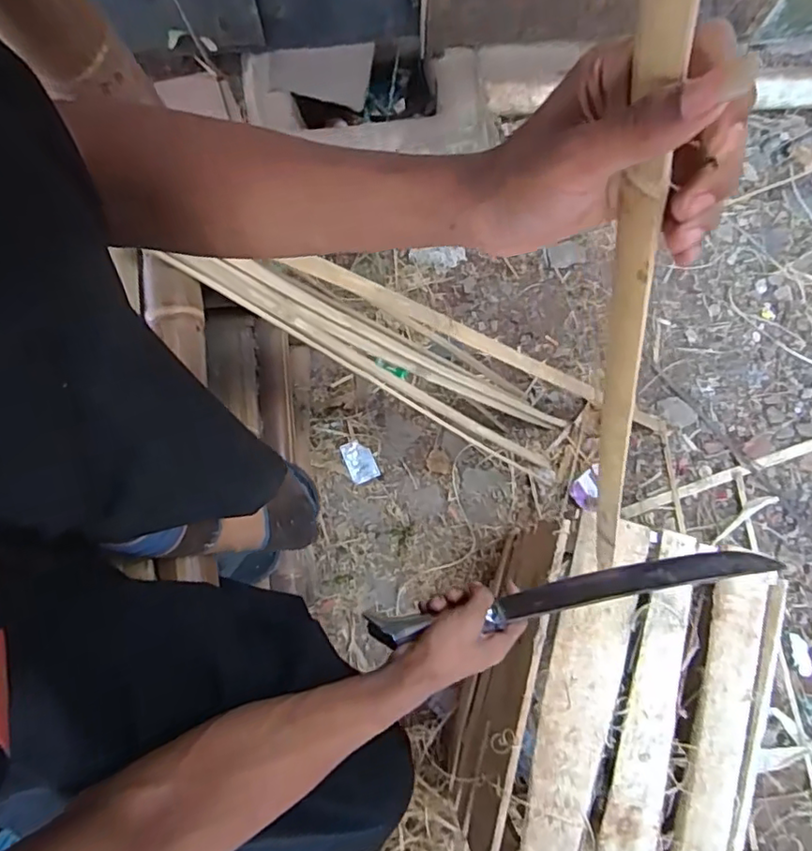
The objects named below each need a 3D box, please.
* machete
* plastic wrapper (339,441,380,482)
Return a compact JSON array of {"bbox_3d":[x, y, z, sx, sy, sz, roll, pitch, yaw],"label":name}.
[{"bbox_3d":[0.163,0.164,0.572,0.398,0.032,0.028,-10,80,-4],"label":"machete"},{"bbox_3d":[-0.098,0.075,1.235,0.061,0.008,0.088,-21,81,-5],"label":"plastic wrapper"}]

